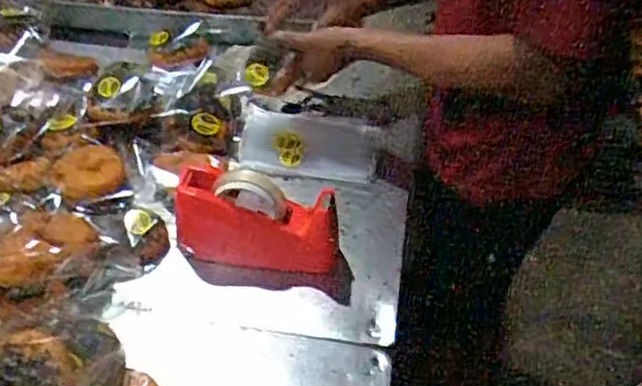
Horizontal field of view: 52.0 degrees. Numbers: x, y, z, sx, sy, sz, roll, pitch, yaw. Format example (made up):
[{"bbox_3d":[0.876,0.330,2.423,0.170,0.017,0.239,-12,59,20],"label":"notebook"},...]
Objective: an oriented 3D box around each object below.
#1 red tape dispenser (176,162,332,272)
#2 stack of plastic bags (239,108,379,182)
[{"bbox_3d":[-0.080,0.035,0.813,0.200,0.101,0.085,13,44,8],"label":"red tape dispenser"},{"bbox_3d":[-0.020,-0.075,0.993,0.198,0.018,0.128,4,42,3],"label":"stack of plastic bags"}]

